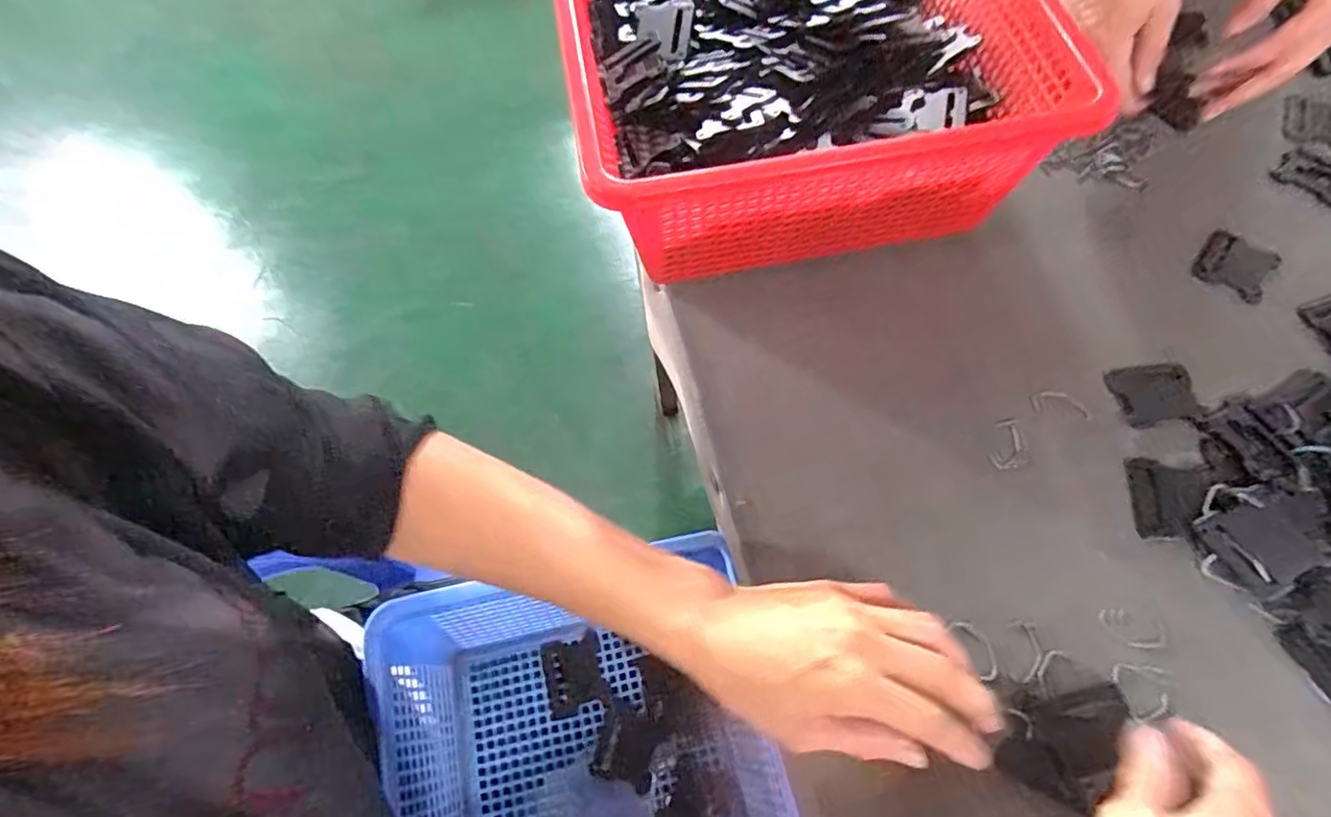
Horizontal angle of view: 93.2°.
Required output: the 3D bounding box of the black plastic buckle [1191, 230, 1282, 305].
[{"bbox_3d":[0.406,-0.102,0.449,0.046,0.006,0.047,36,71,17],"label":"black plastic buckle"}]

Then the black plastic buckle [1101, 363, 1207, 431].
[{"bbox_3d":[0.315,-0.010,0.406,0.050,0.004,0.041,-12,64,-4],"label":"black plastic buckle"}]

